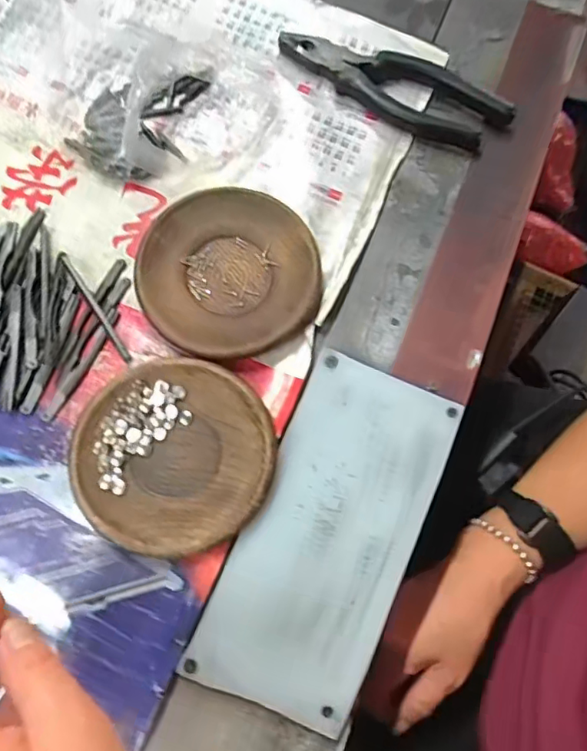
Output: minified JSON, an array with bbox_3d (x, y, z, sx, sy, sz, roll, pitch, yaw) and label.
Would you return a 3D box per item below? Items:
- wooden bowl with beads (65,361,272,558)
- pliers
[{"bbox_3d":[-0.070,0.046,0.325,0.113,0.018,0.106,1,76,-2],"label":"wooden bowl with beads"},{"bbox_3d":[0.070,-0.205,0.398,0.167,0.018,0.054,20,76,3],"label":"pliers"}]

